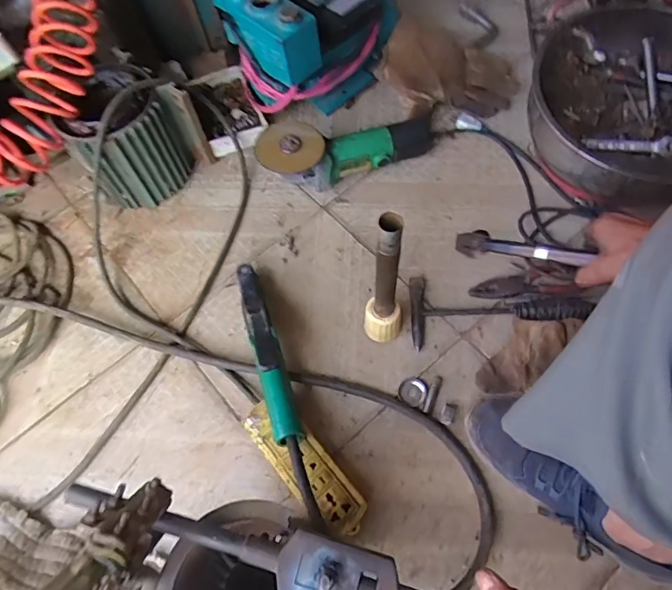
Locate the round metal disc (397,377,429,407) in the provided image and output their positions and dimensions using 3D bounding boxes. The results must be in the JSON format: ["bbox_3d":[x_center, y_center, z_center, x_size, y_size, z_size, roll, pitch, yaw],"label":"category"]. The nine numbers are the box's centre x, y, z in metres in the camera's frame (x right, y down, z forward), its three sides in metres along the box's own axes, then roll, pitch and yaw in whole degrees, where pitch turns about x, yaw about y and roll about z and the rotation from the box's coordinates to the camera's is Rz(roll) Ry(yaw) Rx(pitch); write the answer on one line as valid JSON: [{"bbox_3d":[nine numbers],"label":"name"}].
[{"bbox_3d":[0.099,0.122,0.624,0.035,0.013,0.037,-1,63,3],"label":"round metal disc"}]

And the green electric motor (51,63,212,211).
[{"bbox_3d":[-0.312,-0.241,0.755,0.174,0.165,0.132,-40,67,-16],"label":"green electric motor"}]

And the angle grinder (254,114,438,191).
[{"bbox_3d":[0.019,-0.231,0.759,0.296,0.083,0.099,-13,62,-18],"label":"angle grinder"}]

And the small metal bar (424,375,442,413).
[{"bbox_3d":[0.123,0.126,0.619,0.012,0.012,0.050,22,66,14],"label":"small metal bar"}]

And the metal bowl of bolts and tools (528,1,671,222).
[{"bbox_3d":[0.438,-0.254,0.694,0.308,0.138,0.294,-1,64,3],"label":"metal bowl of bolts and tools"}]

